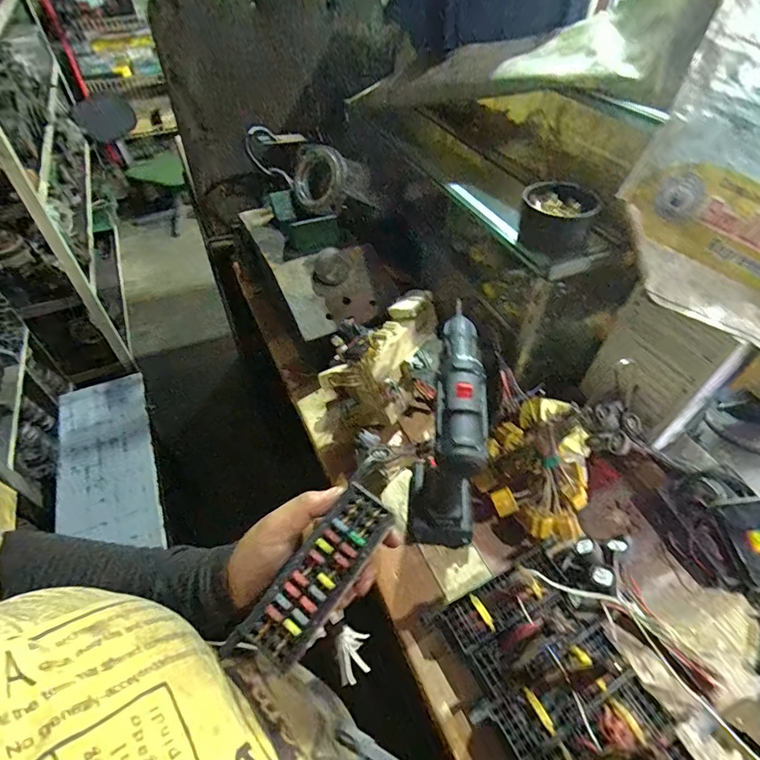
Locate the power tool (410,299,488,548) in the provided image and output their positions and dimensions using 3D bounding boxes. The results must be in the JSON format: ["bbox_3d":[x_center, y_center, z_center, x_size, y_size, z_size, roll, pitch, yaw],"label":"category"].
[{"bbox_3d":[0.087,0.058,0.512,0.072,0.203,0.199,8,48,6],"label":"power tool"}]

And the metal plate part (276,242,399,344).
[{"bbox_3d":[-0.067,-0.152,0.711,0.168,0.024,0.141,-22,76,-12],"label":"metal plate part"}]

